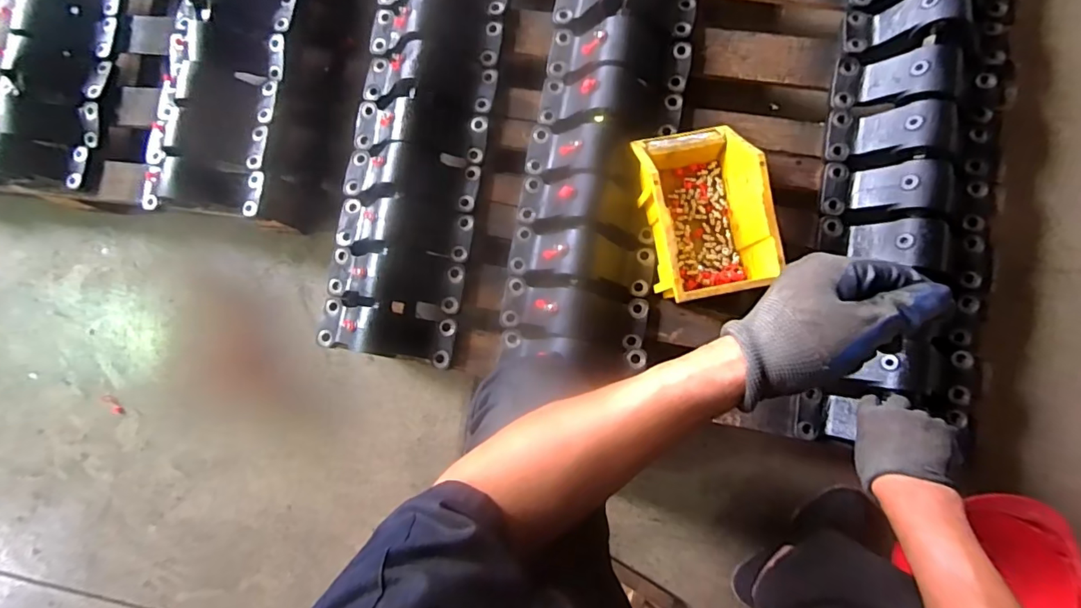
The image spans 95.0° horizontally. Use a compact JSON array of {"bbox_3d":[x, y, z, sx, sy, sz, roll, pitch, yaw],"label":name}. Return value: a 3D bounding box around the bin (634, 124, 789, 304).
[{"bbox_3d":[0.235,-0.136,0.711,0.156,0.113,0.251,-12,83,5],"label":"bin"}]

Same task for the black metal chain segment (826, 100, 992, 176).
[{"bbox_3d":[0.537,-0.239,0.709,0.214,0.072,0.092,10,86,7],"label":"black metal chain segment"}]

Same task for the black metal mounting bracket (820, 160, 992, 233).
[{"bbox_3d":[0.533,-0.157,0.704,0.221,0.073,0.088,9,85,7],"label":"black metal mounting bracket"}]

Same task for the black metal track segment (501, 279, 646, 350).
[{"bbox_3d":[0.047,0.012,0.734,0.221,0.072,0.073,9,86,7],"label":"black metal track segment"}]

